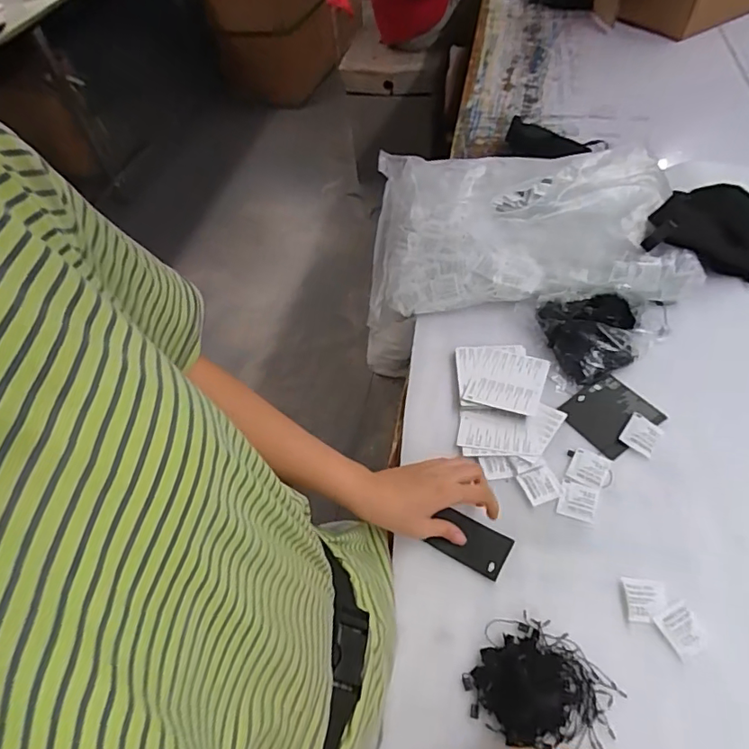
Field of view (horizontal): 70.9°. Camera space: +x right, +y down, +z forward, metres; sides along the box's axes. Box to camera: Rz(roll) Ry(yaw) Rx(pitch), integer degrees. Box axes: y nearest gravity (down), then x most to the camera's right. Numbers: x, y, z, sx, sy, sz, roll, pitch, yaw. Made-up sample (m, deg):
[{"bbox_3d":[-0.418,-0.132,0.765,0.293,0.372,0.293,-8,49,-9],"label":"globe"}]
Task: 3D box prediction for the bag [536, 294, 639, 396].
[{"bbox_3d":[0.287,-0.050,0.682,0.121,0.047,0.134,-3,51,2],"label":"bag"}]

